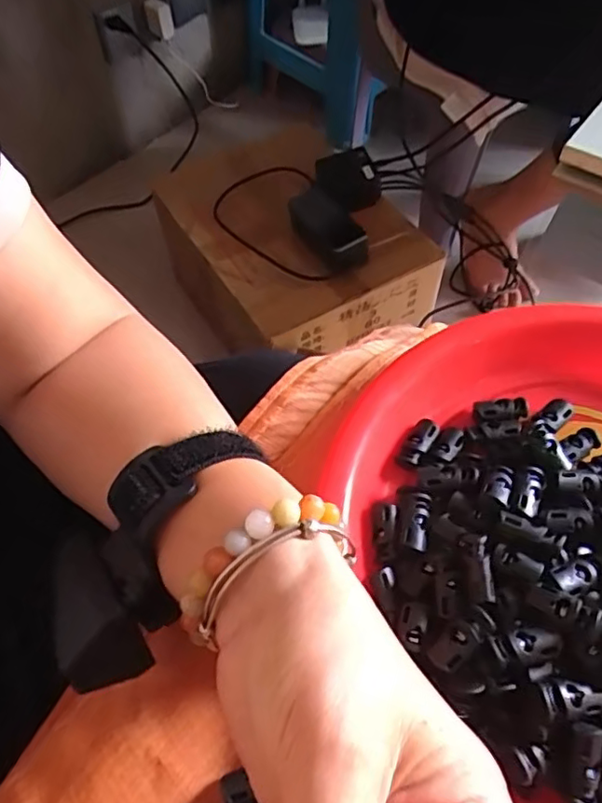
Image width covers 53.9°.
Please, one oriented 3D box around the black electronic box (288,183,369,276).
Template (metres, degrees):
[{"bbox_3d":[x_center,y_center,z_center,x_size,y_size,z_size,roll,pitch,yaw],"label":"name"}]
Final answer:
[{"bbox_3d":[0.033,-0.243,0.810,0.061,0.045,0.138,-28,59,-15],"label":"black electronic box"}]

